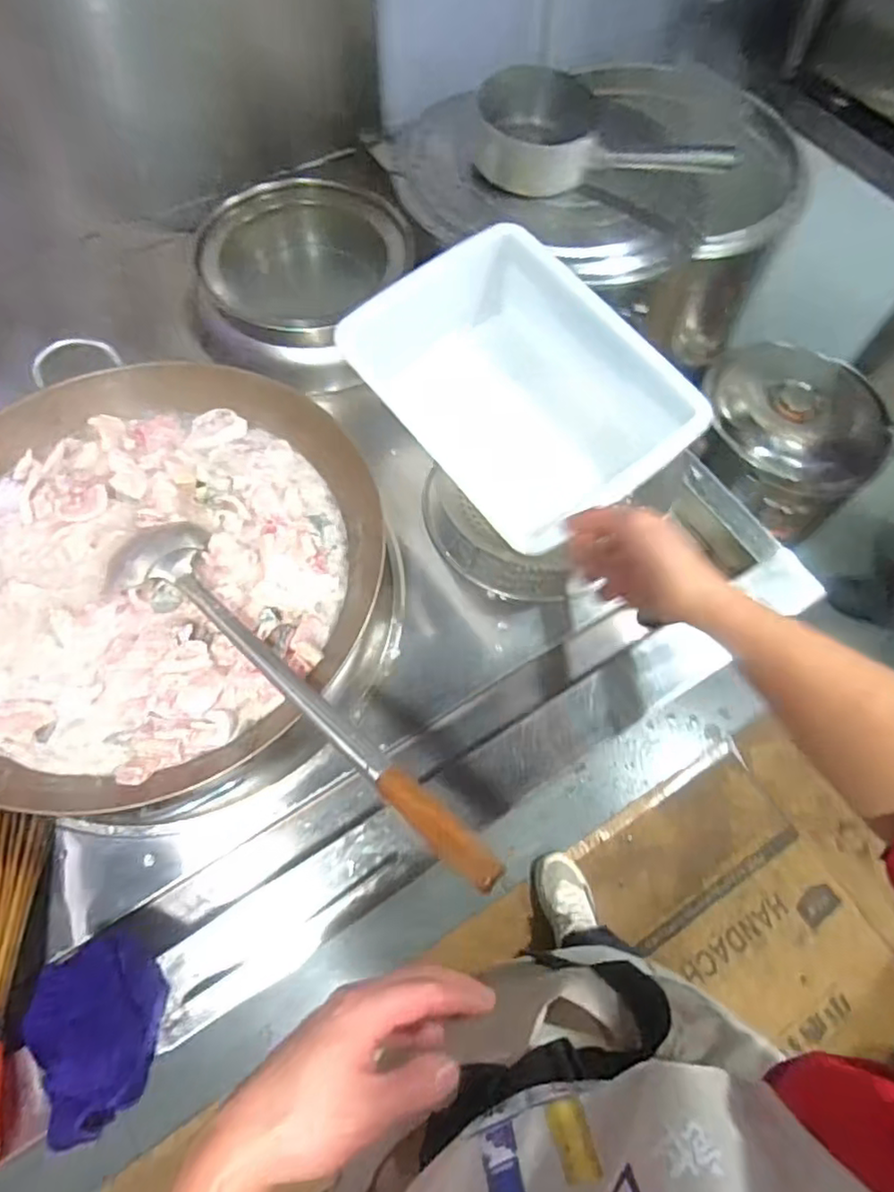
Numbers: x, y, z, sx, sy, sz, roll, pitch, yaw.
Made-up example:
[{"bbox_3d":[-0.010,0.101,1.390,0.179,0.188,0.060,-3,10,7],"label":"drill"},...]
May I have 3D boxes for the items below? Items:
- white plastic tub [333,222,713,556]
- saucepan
[{"bbox_3d":[0.090,-0.242,0.756,0.280,0.112,0.359,-33,70,-16],"label":"white plastic tub"},{"bbox_3d":[0.231,-0.684,0.958,0.381,0.094,0.144,13,65,4],"label":"saucepan"}]

